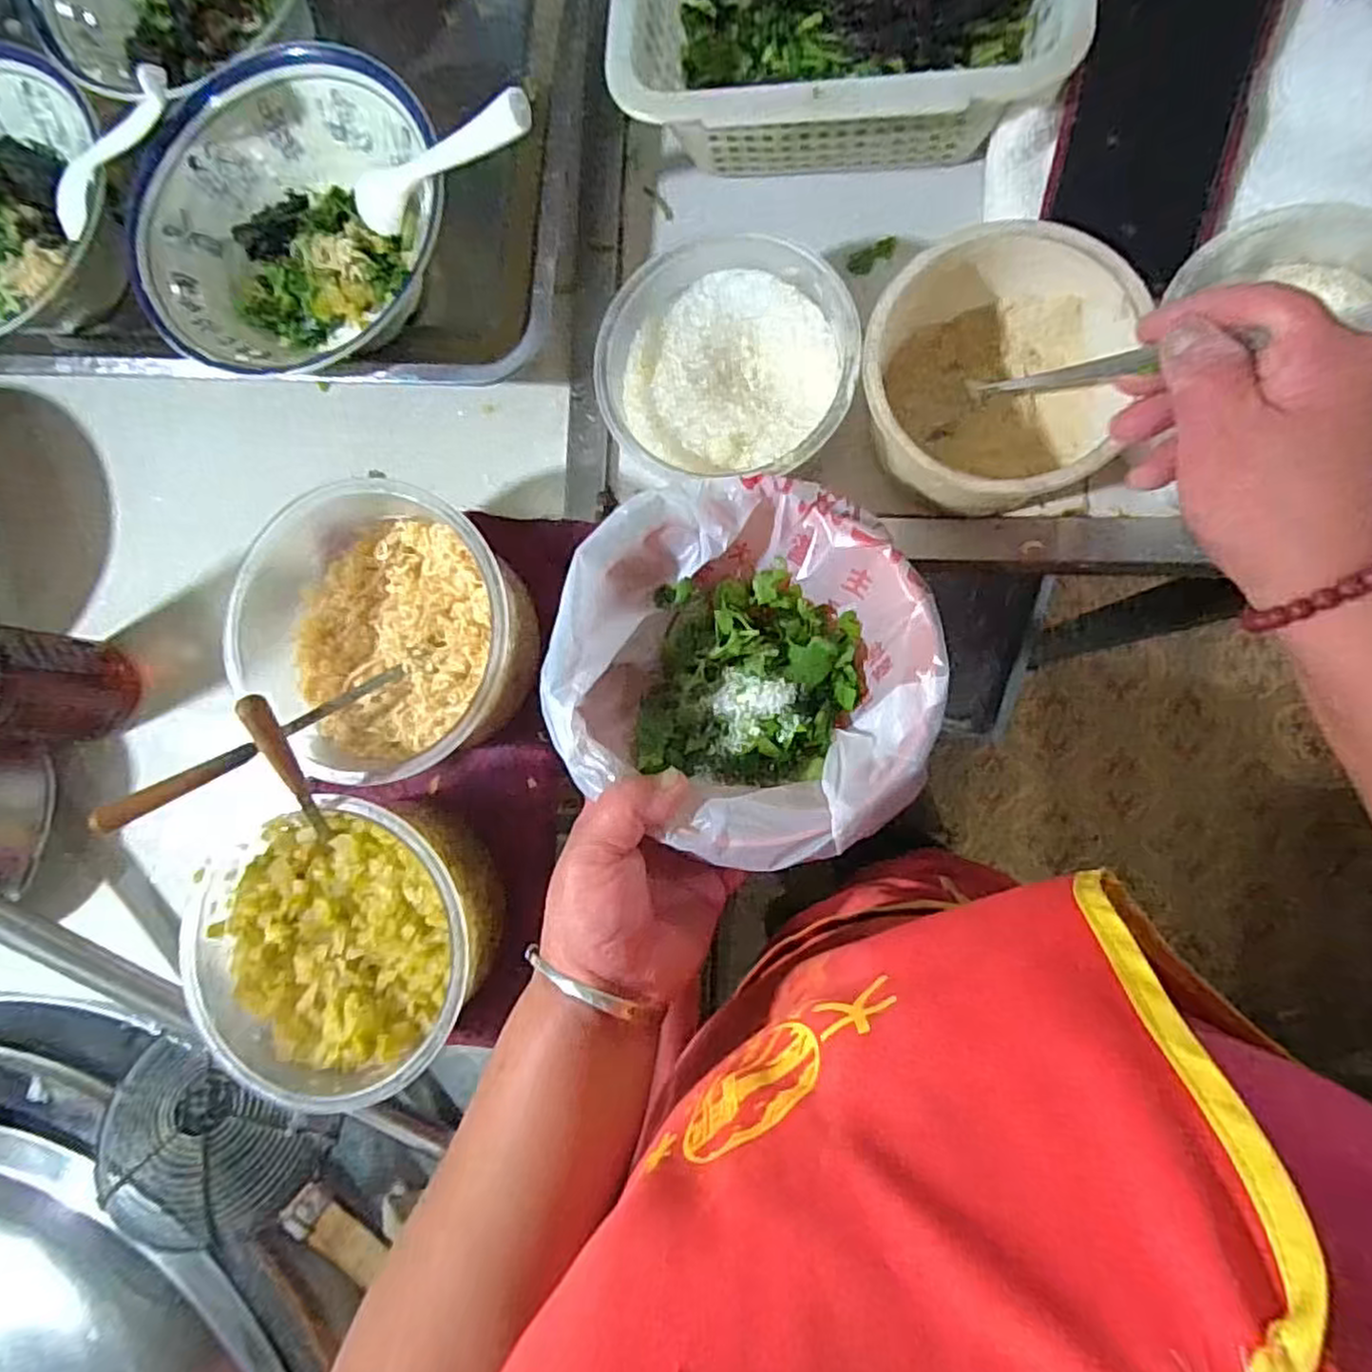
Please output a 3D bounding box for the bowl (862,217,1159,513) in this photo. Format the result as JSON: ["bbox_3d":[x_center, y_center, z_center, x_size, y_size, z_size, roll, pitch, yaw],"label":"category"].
[{"bbox_3d":[0.156,-0.158,0.386,0.131,0.074,0.123,-1,86,8],"label":"bowl"}]

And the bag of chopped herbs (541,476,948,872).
[{"bbox_3d":[0.029,-0.013,0.368,0.180,0.072,0.178,10,88,9],"label":"bag of chopped herbs"}]

